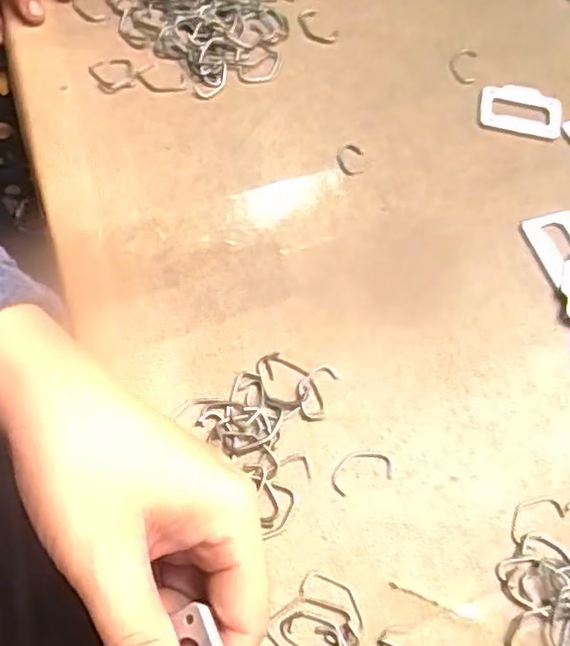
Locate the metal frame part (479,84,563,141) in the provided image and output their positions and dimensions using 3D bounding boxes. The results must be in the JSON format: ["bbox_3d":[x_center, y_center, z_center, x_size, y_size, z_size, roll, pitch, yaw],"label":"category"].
[{"bbox_3d":[0.154,-0.140,0.425,0.054,0.004,0.039,11,64,2],"label":"metal frame part"}]

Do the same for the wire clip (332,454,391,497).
[{"bbox_3d":[0.037,0.072,0.318,0.031,0.004,0.017,-19,67,-12],"label":"wire clip"}]

